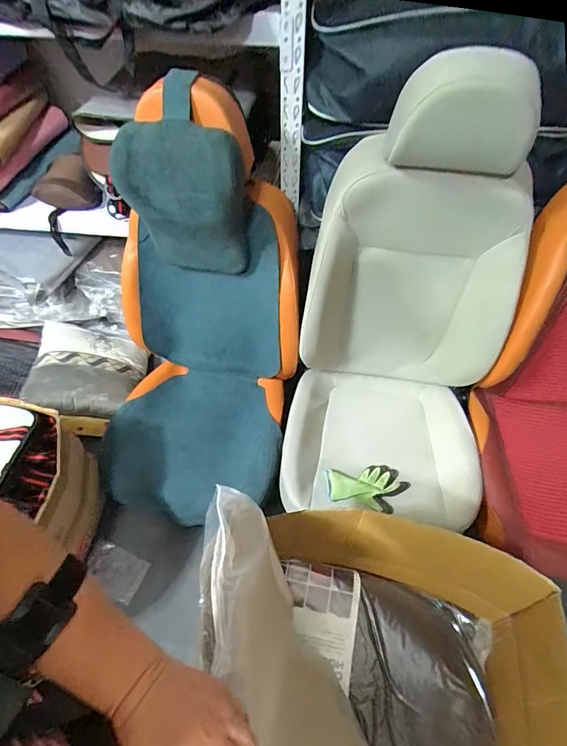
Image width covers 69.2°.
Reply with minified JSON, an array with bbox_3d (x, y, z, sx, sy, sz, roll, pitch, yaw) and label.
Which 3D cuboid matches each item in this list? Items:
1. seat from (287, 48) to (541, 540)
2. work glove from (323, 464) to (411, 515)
[{"bbox_3d":[0.263,-0.045,0.889,0.470,0.871,0.436,10,51,7],"label":"seat"},{"bbox_3d":[0.207,0.284,1.001,0.196,0.023,0.122,-5,50,-5],"label":"work glove"}]

